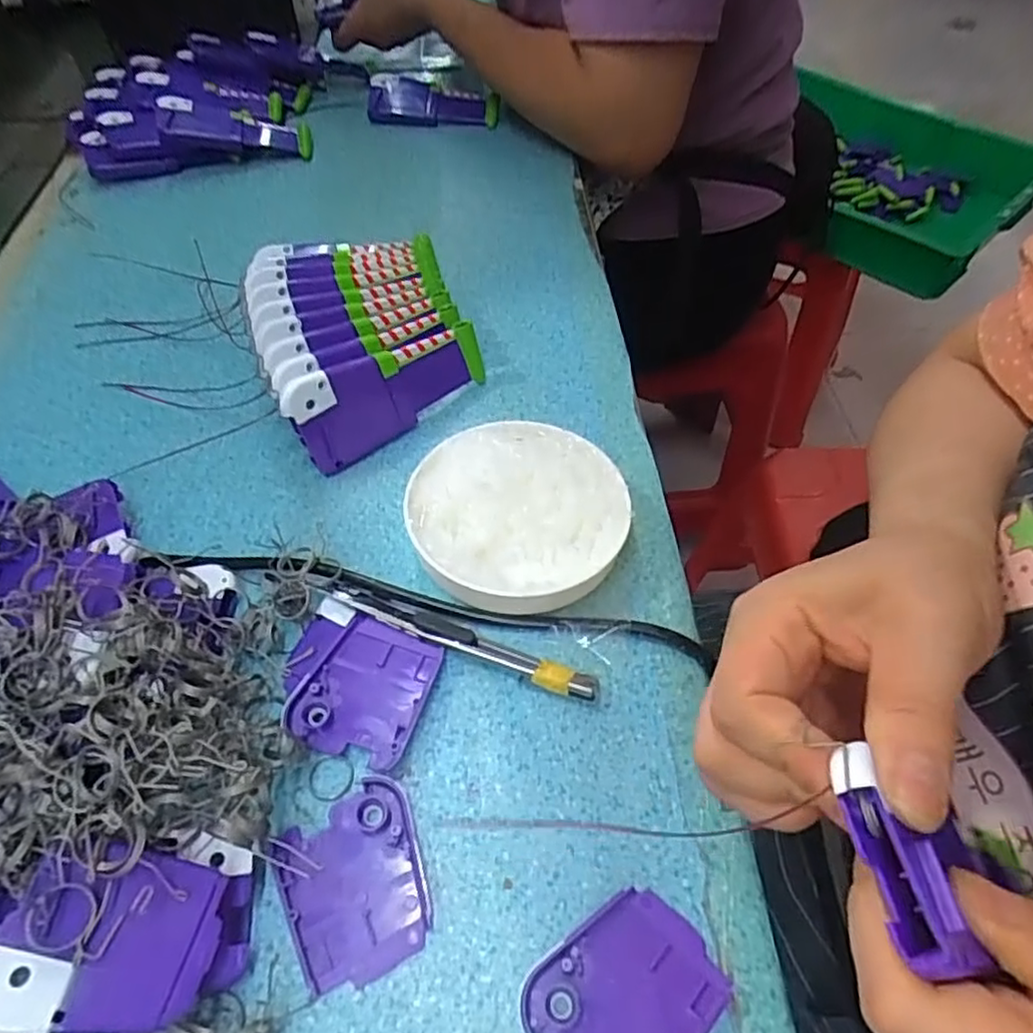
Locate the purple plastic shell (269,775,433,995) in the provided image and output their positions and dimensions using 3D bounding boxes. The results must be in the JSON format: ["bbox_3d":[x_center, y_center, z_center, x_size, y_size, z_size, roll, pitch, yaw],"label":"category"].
[{"bbox_3d":[-0.059,0.136,0.251,0.051,0.005,0.061,-22,57,-18],"label":"purple plastic shell"}]

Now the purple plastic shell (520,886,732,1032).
[{"bbox_3d":[0.039,0.164,0.232,0.052,0.006,0.061,38,61,24],"label":"purple plastic shell"}]

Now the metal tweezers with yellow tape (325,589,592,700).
[{"bbox_3d":[-0.024,0.056,0.302,0.125,0.012,0.014,19,55,12],"label":"metal tweezers with yellow tape"}]

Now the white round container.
[{"bbox_3d":[0.000,-0.002,0.335,0.099,0.027,0.106,1,53,-1],"label":"white round container"}]

